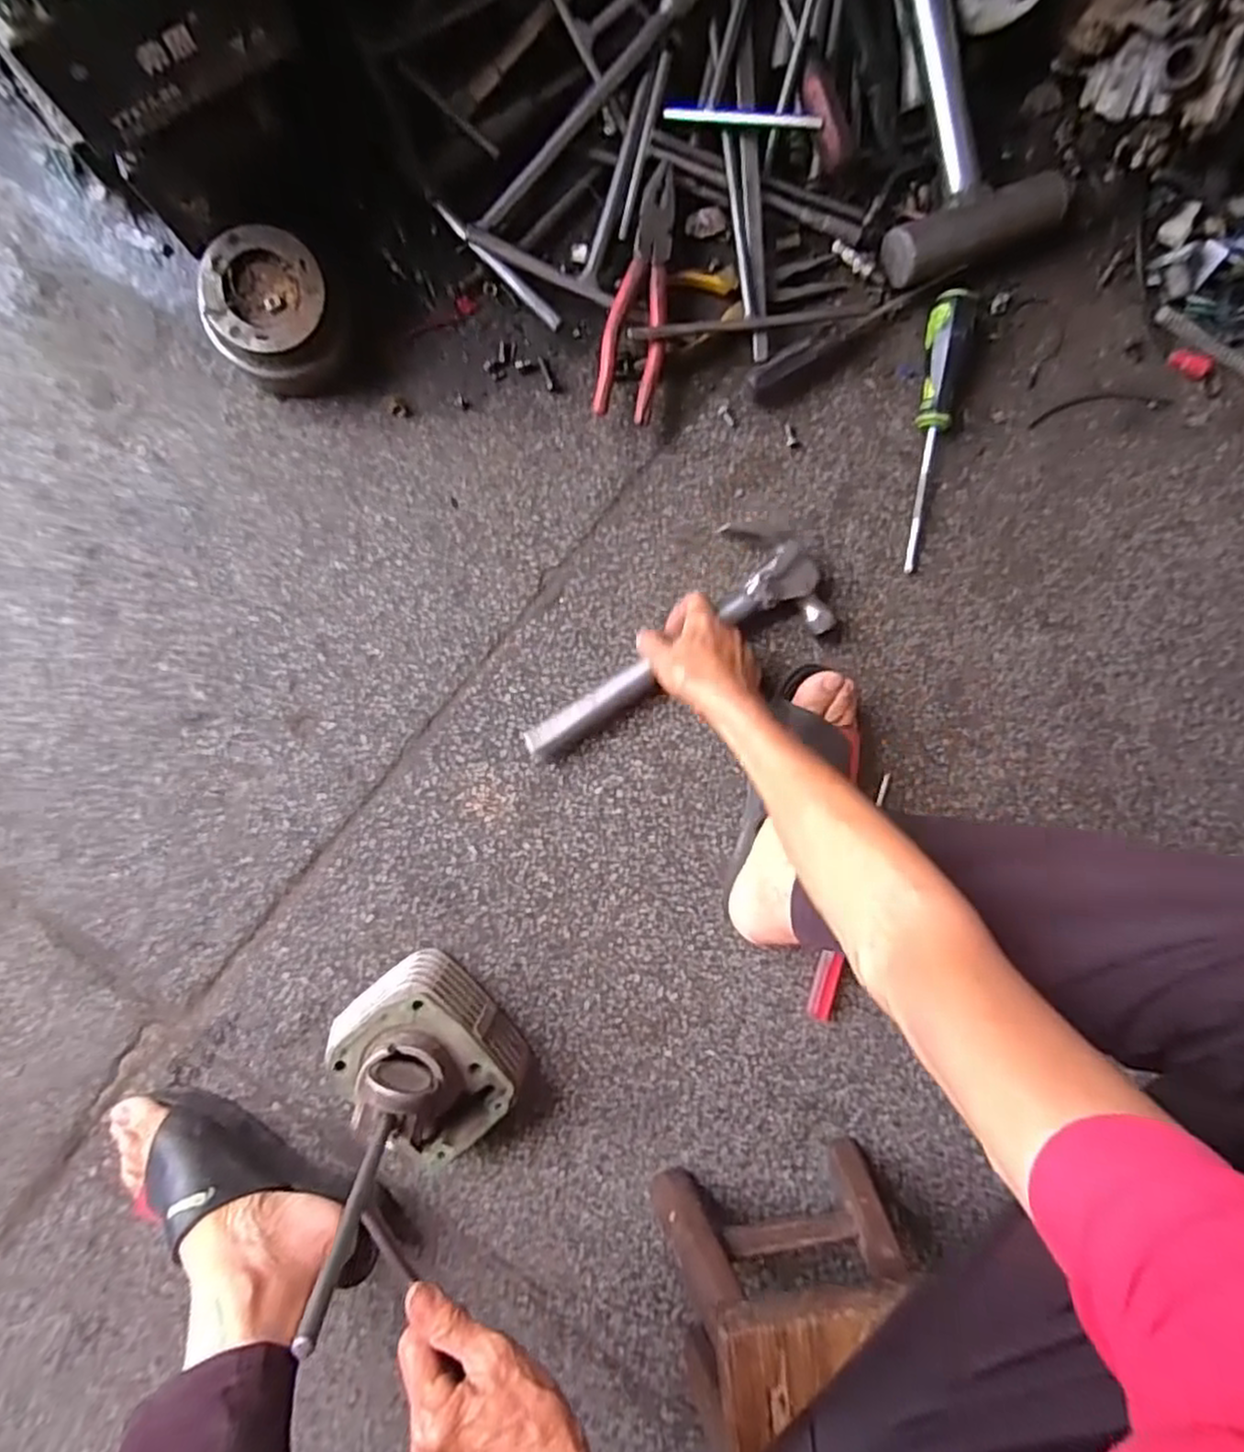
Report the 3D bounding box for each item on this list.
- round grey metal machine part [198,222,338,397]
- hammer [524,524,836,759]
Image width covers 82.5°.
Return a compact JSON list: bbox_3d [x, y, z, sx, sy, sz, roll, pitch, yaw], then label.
[{"bbox_3d":[-0.259,-0.312,0.541,0.097,0.061,0.098,0,92,-5],"label":"round grey metal machine part"},{"bbox_3d":[0.047,-0.067,0.602,0.298,0.038,0.112,-33,95,-2],"label":"hammer"}]

